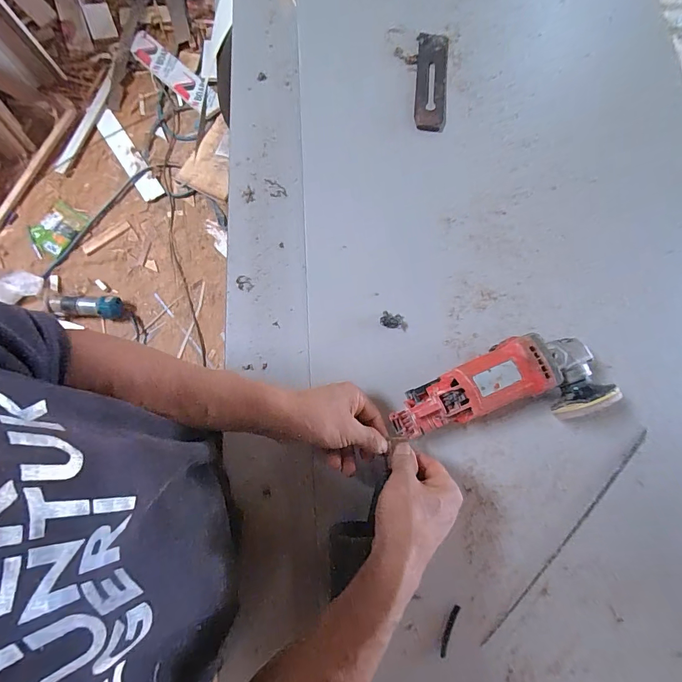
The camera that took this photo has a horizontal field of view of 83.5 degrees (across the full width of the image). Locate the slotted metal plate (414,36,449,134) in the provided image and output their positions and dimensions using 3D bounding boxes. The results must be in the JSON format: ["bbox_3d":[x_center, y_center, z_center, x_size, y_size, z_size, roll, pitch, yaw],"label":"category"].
[{"bbox_3d":[0.135,-0.388,0.571,0.046,0.016,0.166,3,76,2],"label":"slotted metal plate"}]

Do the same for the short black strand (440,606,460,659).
[{"bbox_3d":[0.115,0.308,0.406,0.008,0.004,0.050,24,78,7],"label":"short black strand"}]

